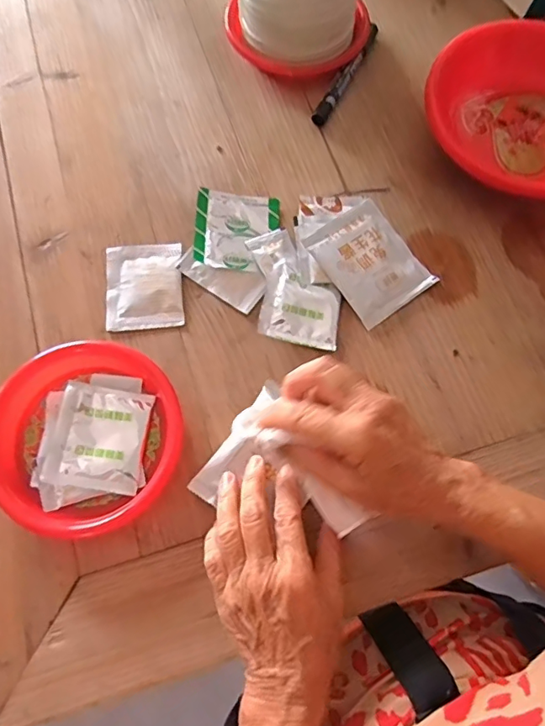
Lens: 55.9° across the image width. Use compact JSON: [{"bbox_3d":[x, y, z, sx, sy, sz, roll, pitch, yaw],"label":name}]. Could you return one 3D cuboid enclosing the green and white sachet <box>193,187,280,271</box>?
[{"bbox_3d":[-0.031,-0.118,0.456,0.070,0.014,0.078,4,71,1],"label":"green and white sachet"}]

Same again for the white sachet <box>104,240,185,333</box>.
[{"bbox_3d":[-0.110,-0.066,0.441,0.063,0.006,0.076,-6,71,-2],"label":"white sachet"}]

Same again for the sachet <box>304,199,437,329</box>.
[{"bbox_3d":[0.083,-0.087,0.442,0.077,0.019,0.094,-35,74,-11],"label":"sachet"}]

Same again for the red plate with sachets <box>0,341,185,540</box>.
[{"bbox_3d":[-0.139,0.054,0.385,0.133,0.033,0.138,0,71,0],"label":"red plate with sachets"}]

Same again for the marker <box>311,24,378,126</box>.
[{"bbox_3d":[0.075,-0.290,0.514,0.014,0.018,0.134,26,73,9],"label":"marker"}]

